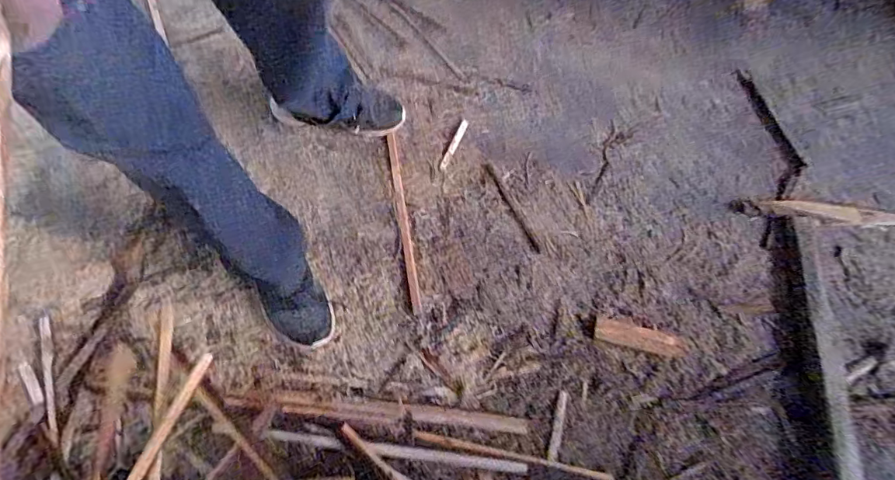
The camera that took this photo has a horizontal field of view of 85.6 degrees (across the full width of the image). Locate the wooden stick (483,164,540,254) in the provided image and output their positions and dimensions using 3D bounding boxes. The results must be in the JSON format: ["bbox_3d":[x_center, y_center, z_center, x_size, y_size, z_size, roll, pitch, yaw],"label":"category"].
[{"bbox_3d":[0.129,-0.067,0.972,0.014,0.008,0.213,-23,68,-13],"label":"wooden stick"}]

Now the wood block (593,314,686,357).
[{"bbox_3d":[0.340,0.171,0.858,0.158,0.010,0.043,13,65,4],"label":"wood block"}]

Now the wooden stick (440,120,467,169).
[{"bbox_3d":[0.014,-0.203,1.023,0.015,0.004,0.130,22,68,9],"label":"wooden stick"}]

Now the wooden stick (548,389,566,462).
[{"bbox_3d":[0.184,0.309,0.806,0.015,0.006,0.111,15,65,4],"label":"wooden stick"}]

